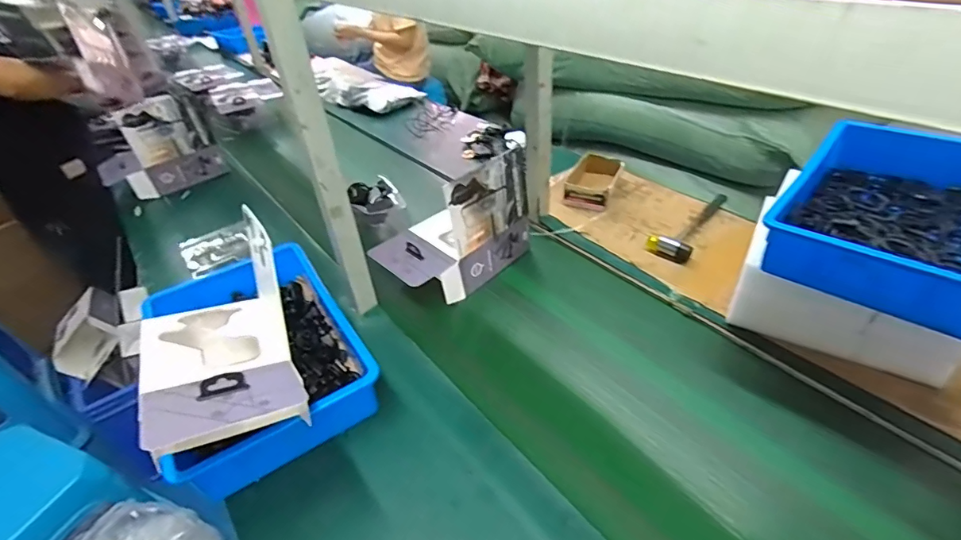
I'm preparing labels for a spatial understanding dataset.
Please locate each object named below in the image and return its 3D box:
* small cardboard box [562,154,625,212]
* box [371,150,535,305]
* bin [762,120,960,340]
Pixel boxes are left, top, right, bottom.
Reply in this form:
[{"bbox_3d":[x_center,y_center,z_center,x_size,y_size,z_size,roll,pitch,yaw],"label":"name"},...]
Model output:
[{"bbox_3d":[0.267,-0.210,1.143,0.120,0.065,0.170,11,40,19],"label":"small cardboard box"},{"bbox_3d":[-0.060,-0.091,0.903,0.154,0.216,0.285,30,49,35],"label":"box"},{"bbox_3d":[0.635,-0.093,0.715,0.271,0.095,0.429,27,47,33],"label":"bin"}]

